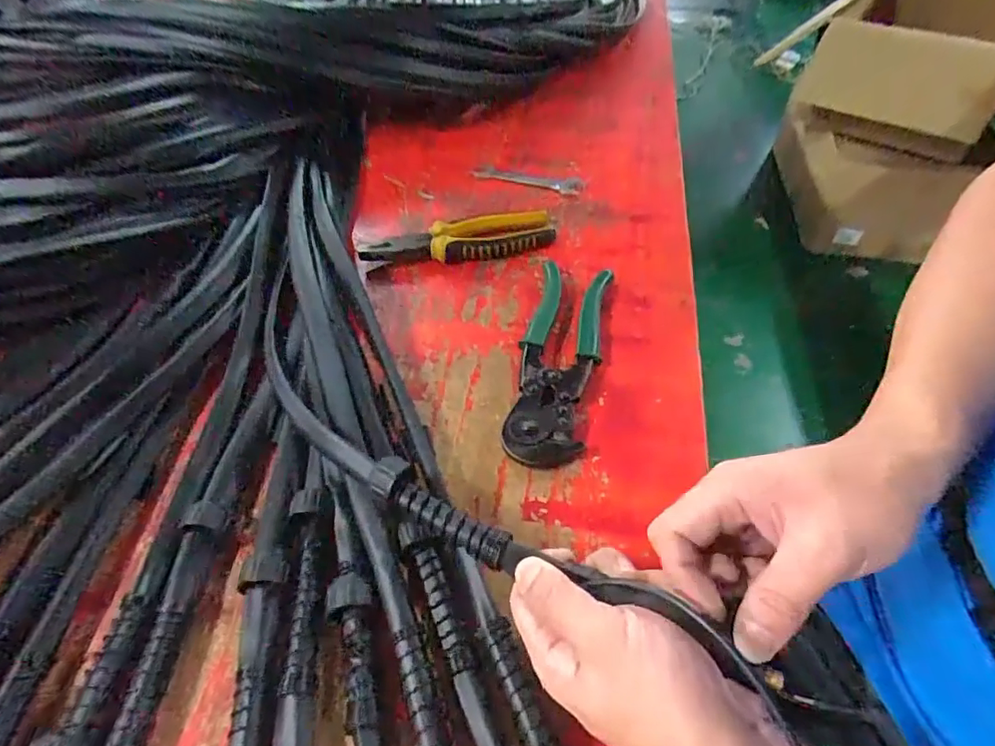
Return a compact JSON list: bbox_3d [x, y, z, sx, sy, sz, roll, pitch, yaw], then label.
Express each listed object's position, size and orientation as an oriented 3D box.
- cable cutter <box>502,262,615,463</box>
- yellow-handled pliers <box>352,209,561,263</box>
[{"bbox_3d":[0.054,-0.017,0.457,0.063,0.019,0.217,10,52,9],"label":"cable cutter"},{"bbox_3d":[-0.041,-0.141,0.561,0.199,0.022,0.059,-8,51,-6],"label":"yellow-handled pliers"}]

